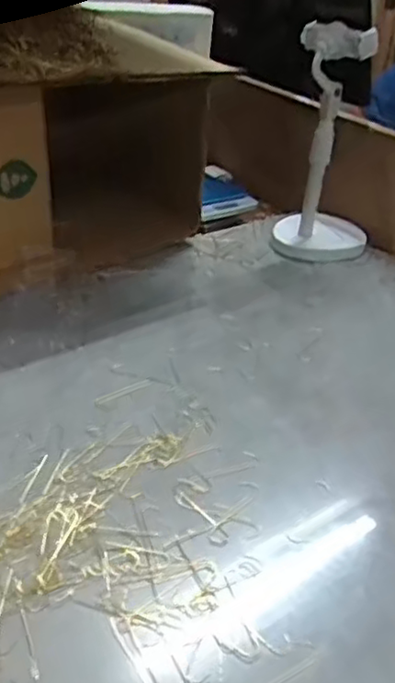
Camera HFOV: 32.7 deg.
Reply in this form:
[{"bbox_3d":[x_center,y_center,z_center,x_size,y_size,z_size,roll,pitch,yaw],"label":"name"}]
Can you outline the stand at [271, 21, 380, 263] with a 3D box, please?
[{"bbox_3d":[0.167,-0.235,0.809,0.119,0.261,0.104,12,33,10],"label":"stand"}]

